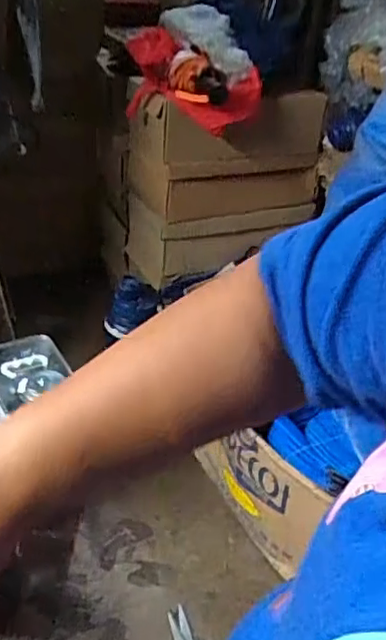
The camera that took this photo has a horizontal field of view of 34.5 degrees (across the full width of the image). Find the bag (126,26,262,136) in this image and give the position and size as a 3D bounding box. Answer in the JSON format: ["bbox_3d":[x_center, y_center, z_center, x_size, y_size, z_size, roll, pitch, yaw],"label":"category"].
[{"bbox_3d":[0.004,-0.380,0.997,0.219,0.125,0.137,3,35,-4],"label":"bag"}]

